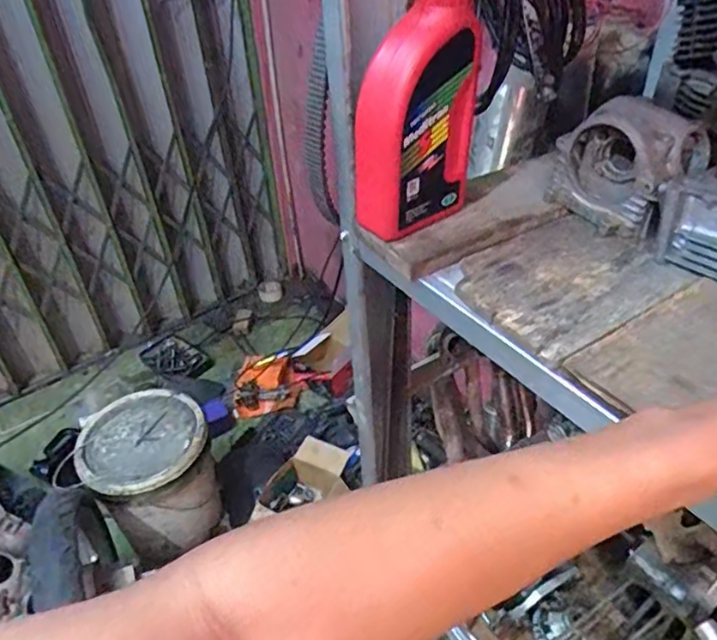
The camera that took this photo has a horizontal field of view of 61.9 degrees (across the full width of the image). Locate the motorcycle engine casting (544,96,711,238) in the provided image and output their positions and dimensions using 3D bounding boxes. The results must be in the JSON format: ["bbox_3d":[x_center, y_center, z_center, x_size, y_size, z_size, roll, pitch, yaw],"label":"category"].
[{"bbox_3d":[0.274,-0.159,0.606,0.105,0.102,0.121,-24,43,-23],"label":"motorcycle engine casting"}]

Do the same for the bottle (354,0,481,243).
[{"bbox_3d":[0.050,-0.188,0.549,0.107,0.210,0.062,-29,45,-27],"label":"bottle"}]

